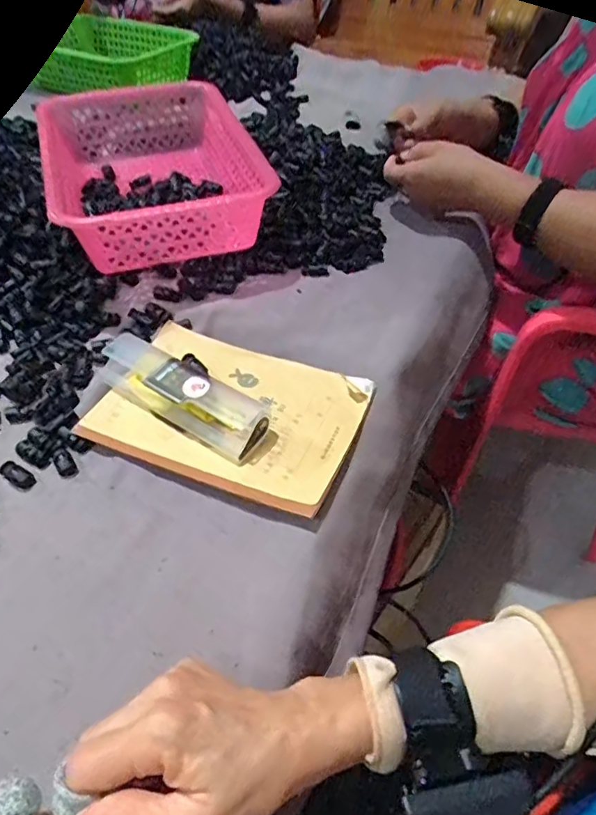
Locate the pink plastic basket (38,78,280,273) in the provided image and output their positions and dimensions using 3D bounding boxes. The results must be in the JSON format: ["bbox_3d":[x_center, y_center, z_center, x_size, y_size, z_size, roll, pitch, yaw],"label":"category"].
[{"bbox_3d":[-0.161,-0.254,0.610,0.206,0.103,0.291,-13,48,-14],"label":"pink plastic basket"}]

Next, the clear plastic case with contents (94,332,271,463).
[{"bbox_3d":[-0.097,-0.015,0.444,0.158,0.032,0.041,27,51,22],"label":"clear plastic case with contents"}]

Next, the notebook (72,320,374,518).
[{"bbox_3d":[-0.055,0.001,0.455,0.205,0.026,0.145,18,48,15],"label":"notebook"}]

